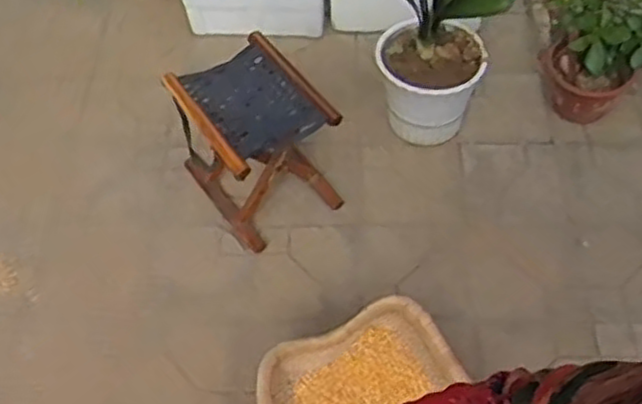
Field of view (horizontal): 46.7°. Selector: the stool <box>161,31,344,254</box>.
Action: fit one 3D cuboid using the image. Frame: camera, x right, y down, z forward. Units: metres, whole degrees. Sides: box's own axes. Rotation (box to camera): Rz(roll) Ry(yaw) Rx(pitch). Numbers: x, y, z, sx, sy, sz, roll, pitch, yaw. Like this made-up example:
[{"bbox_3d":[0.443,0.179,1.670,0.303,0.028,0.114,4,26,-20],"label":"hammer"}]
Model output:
[{"bbox_3d":[-0.153,-0.142,1.649,0.251,0.315,0.331,-32,61,-17],"label":"stool"}]

